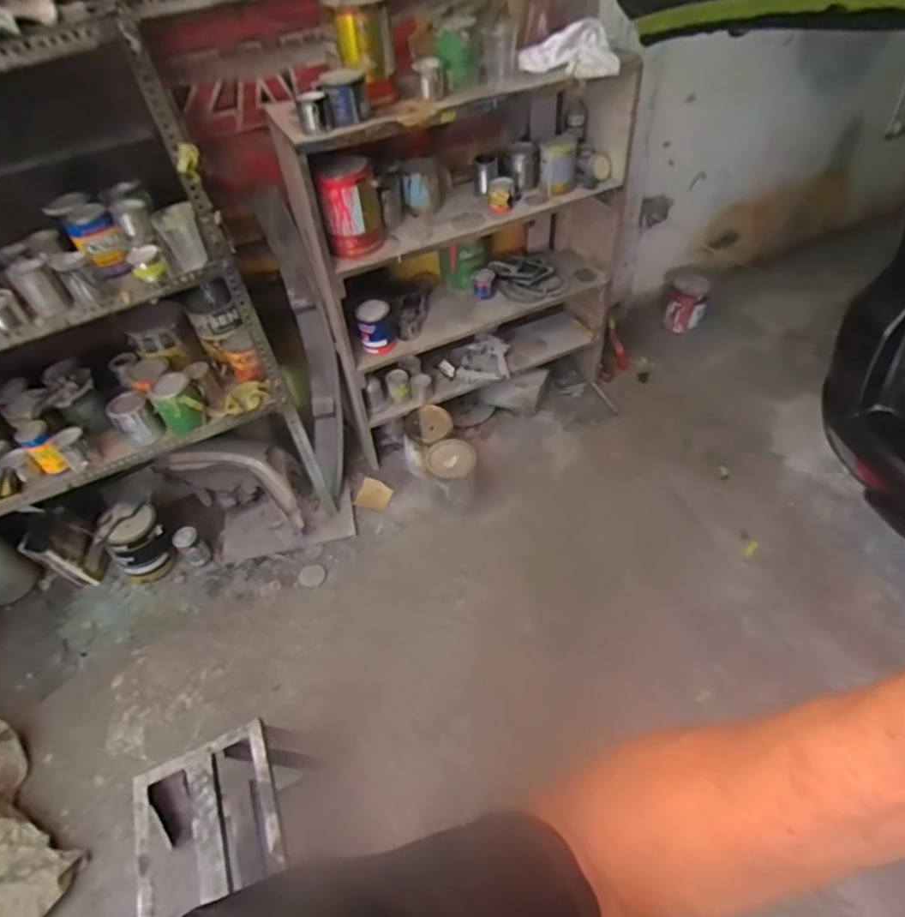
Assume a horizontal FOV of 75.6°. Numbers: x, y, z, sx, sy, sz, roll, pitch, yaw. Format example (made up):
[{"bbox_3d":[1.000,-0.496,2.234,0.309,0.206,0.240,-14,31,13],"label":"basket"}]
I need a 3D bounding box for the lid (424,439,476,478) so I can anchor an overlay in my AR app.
[{"bbox_3d":[-0.004,0.000,1.817,0.154,0.031,0.117,-9,89,-2],"label":"lid"}]

